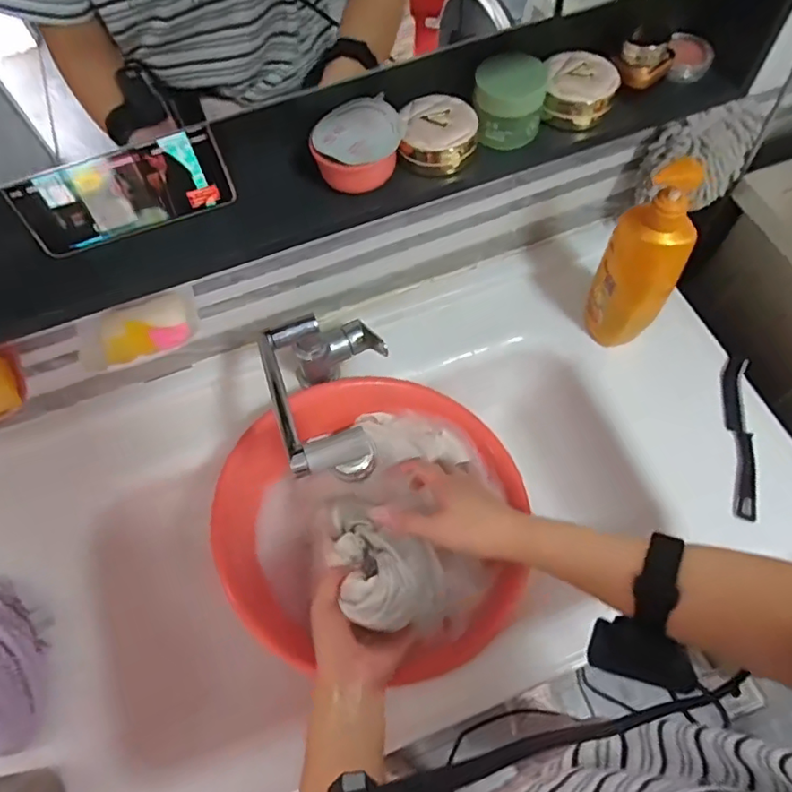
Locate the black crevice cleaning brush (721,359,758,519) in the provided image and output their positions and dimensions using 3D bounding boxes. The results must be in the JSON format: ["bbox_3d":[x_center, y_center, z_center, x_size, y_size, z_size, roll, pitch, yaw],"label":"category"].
[{"bbox_3d":[0.417,0.043,0.670,0.030,0.011,0.213,9,64,8],"label":"black crevice cleaning brush"}]

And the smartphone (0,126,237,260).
[{"bbox_3d":[-0.226,-0.170,0.466,0.168,0.070,0.007,-20,48,-5],"label":"smartphone"}]

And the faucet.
[{"bbox_3d":[-0.068,0.004,0.624,0.130,0.203,0.227,-14,63,-4],"label":"faucet"}]

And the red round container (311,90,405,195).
[{"bbox_3d":[-0.033,-0.217,0.489,0.077,0.049,0.065,-5,63,1],"label":"red round container"}]

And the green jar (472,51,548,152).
[{"bbox_3d":[0.101,-0.264,0.495,0.061,0.053,0.059,-1,63,3],"label":"green jar"}]

